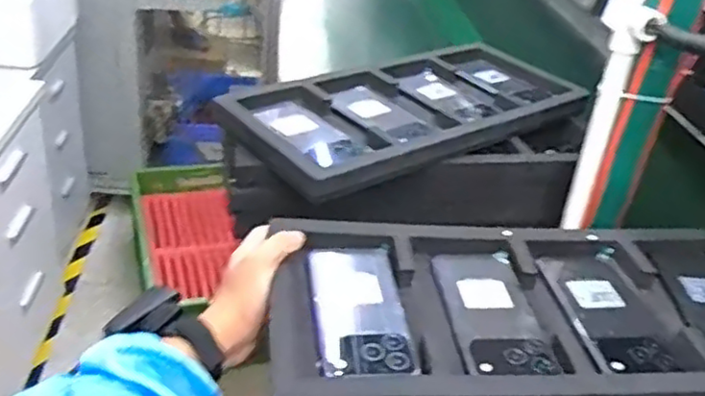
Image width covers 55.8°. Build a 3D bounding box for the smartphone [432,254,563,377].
[{"bbox_3d":[0.117,0.096,0.565,0.071,0.010,0.153,2,33,-9],"label":"smartphone"}]

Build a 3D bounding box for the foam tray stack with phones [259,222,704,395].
[{"bbox_3d":[0.155,0.140,0.591,0.436,0.118,0.225,2,33,-9],"label":"foam tray stack with phones"}]

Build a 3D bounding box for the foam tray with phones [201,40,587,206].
[{"bbox_3d":[0.070,-0.115,0.842,0.483,0.057,0.218,-16,39,-32],"label":"foam tray with phones"}]

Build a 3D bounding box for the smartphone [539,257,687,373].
[{"bbox_3d":[0.224,0.098,0.579,0.079,0.010,0.137,0,33,-12],"label":"smartphone"}]

